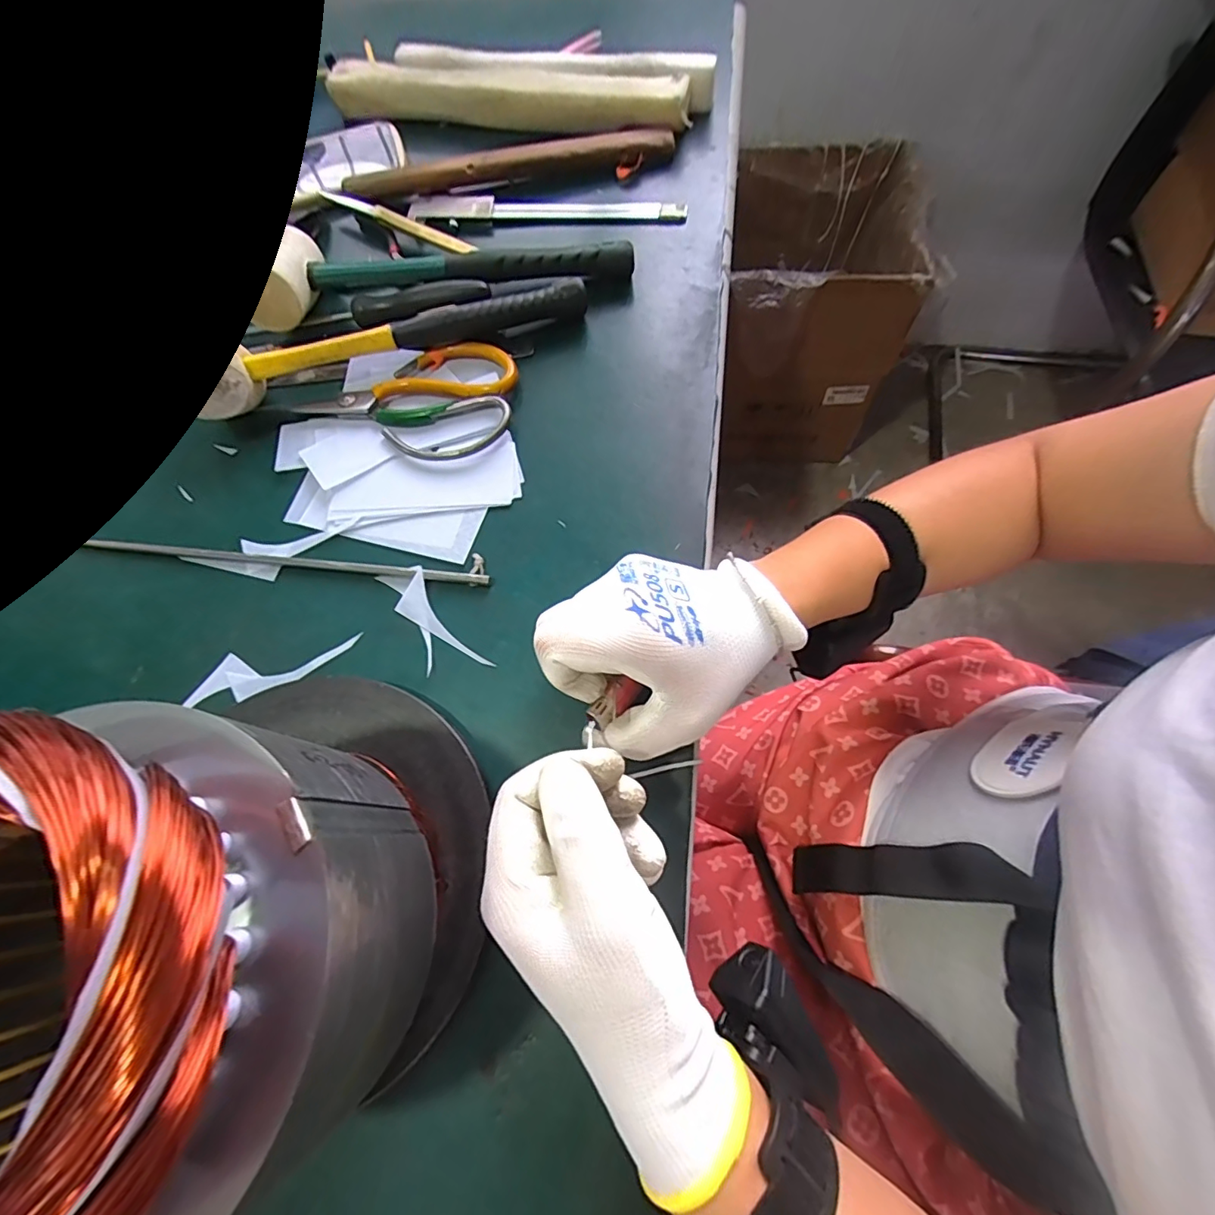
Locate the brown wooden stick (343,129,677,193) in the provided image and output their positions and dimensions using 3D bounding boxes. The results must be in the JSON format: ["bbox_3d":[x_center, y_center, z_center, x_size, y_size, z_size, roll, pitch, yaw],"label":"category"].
[{"bbox_3d":[-0.081,-0.367,0.442,0.271,0.023,0.017,-8,68,0],"label":"brown wooden stick"}]

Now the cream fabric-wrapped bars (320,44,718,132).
[{"bbox_3d":[-0.082,-0.466,0.469,0.344,0.044,0.068,14,70,8],"label":"cream fabric-wrapped bars"}]

